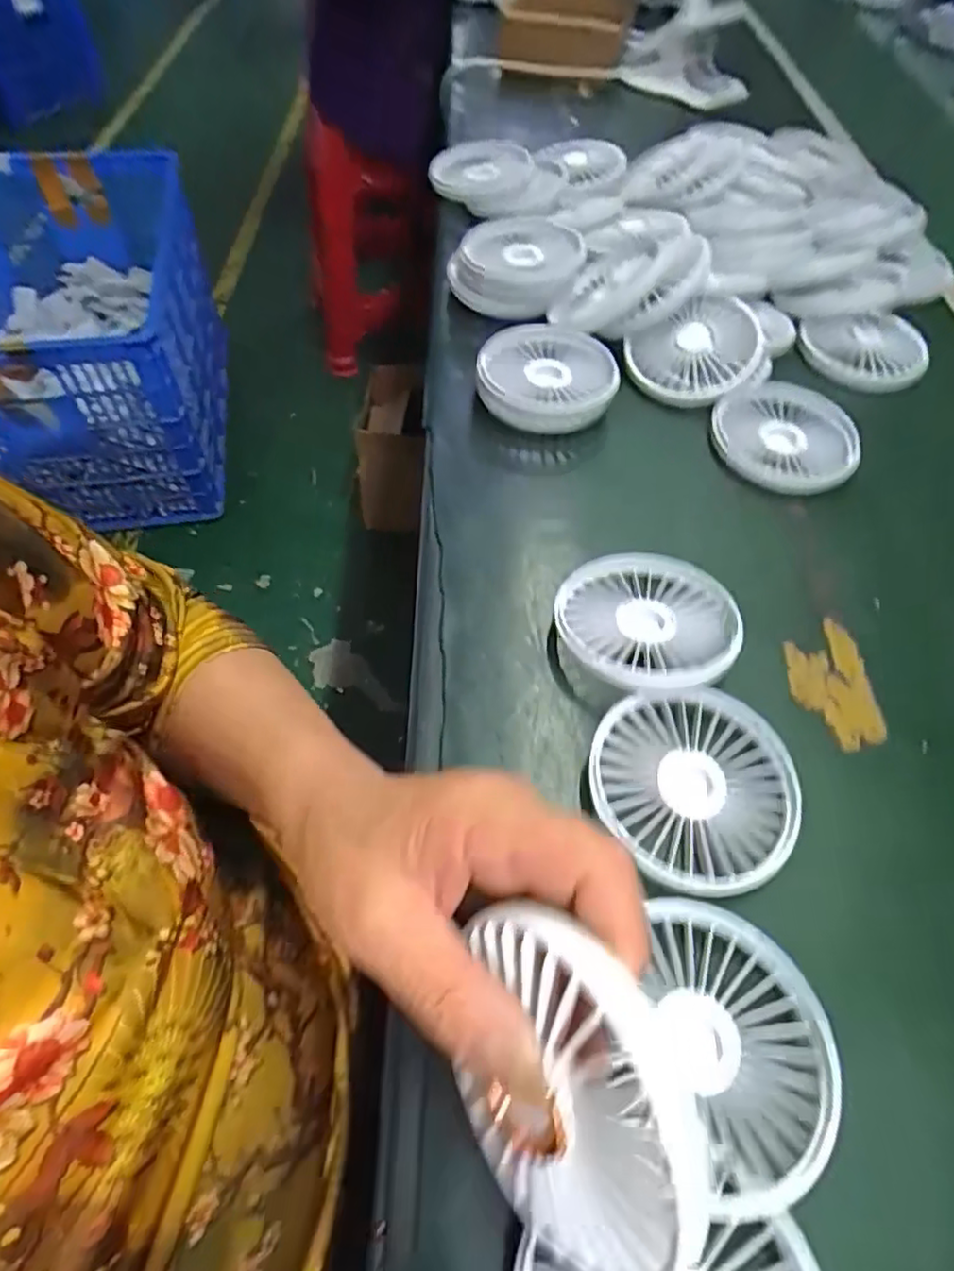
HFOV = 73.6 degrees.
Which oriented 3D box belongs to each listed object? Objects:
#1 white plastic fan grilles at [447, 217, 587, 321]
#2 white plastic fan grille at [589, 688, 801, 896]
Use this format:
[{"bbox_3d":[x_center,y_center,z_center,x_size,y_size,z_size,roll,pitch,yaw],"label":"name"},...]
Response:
[{"bbox_3d":[0.030,-0.289,0.494,0.098,0.033,0.107,10,56,3],"label":"white plastic fan grilles"},{"bbox_3d":[0.096,0.064,0.280,0.091,0.014,0.084,2,56,-3],"label":"white plastic fan grille"}]

